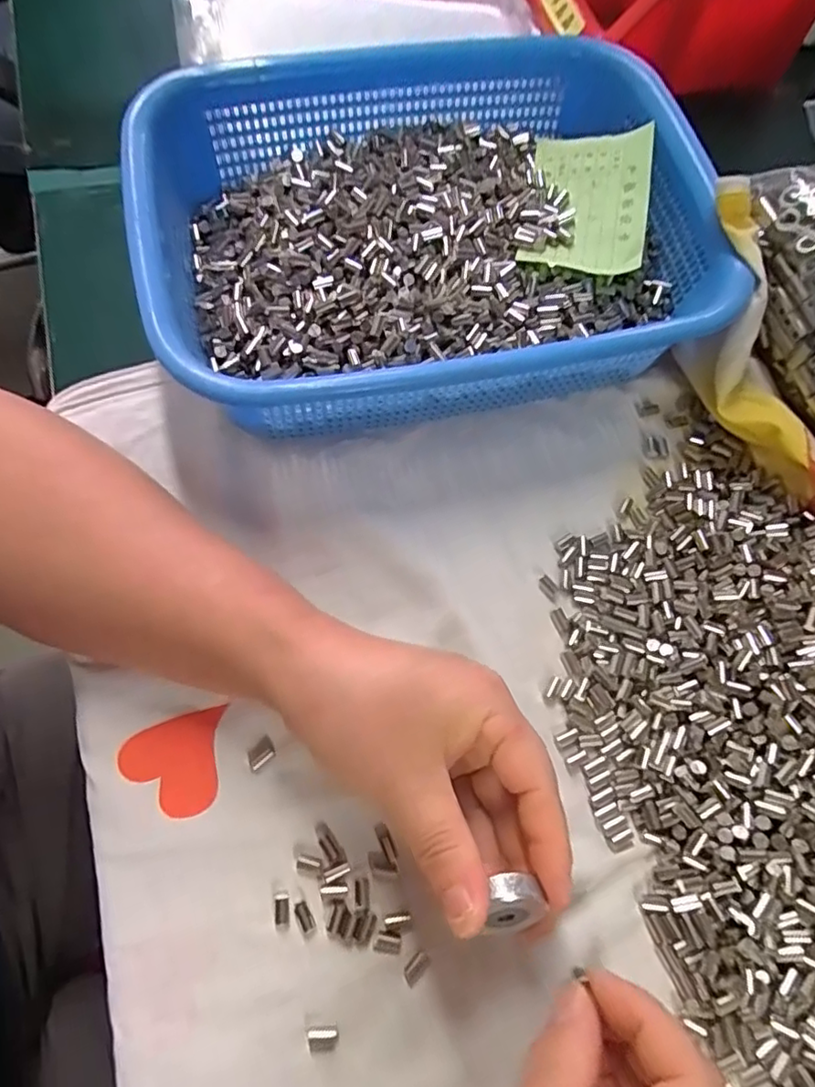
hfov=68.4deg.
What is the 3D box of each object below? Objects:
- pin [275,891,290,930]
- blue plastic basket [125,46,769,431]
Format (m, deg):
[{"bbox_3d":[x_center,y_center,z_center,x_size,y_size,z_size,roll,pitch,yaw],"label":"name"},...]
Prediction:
[{"bbox_3d":[-0.051,0.149,0.243,0.006,0.004,0.013,-6,70,-5],"label":"pin"},{"bbox_3d":[0.010,-0.157,0.319,0.271,0.076,0.204,-10,71,-6],"label":"blue plastic basket"}]

